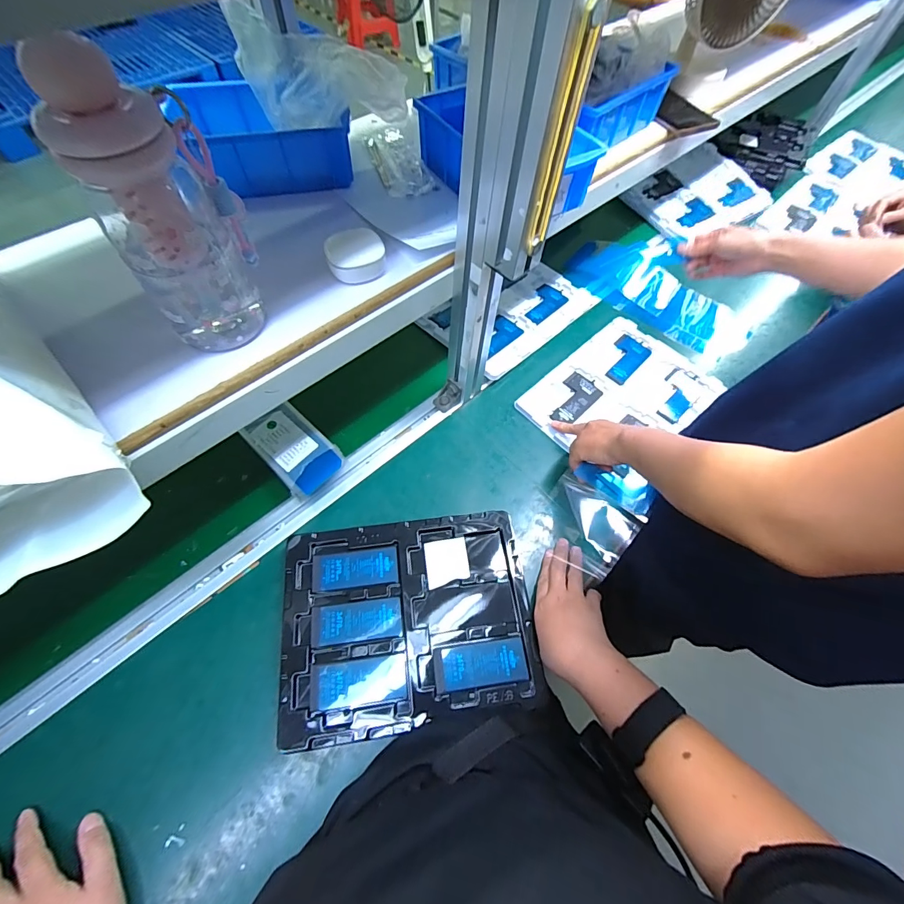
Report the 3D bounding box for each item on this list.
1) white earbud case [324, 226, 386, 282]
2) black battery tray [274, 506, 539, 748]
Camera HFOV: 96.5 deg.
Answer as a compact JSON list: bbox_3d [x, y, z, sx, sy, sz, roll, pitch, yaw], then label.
[{"bbox_3d":[-0.096,-0.193,0.405,0.055,0.030,0.049,-15,64,-10],"label":"white earbud case"},{"bbox_3d":[-0.048,0.186,0.460,0.272,0.013,0.215,-5,62,-5],"label":"black battery tray"}]

